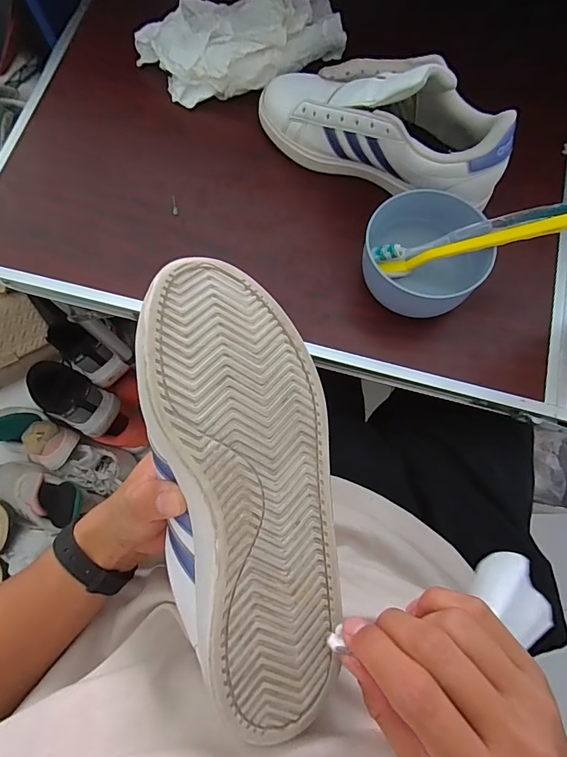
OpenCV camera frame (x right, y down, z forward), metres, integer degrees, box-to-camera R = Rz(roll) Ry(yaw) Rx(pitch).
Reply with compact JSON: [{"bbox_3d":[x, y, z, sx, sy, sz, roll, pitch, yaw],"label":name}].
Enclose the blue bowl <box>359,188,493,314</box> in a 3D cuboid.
[{"bbox_3d":[0.130,-0.115,0.391,0.113,0.051,0.101,35,78,8],"label":"blue bowl"}]

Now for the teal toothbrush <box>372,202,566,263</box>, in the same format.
[{"bbox_3d":[0.168,-0.129,0.367,0.176,0.015,0.015,-9,75,23],"label":"teal toothbrush"}]

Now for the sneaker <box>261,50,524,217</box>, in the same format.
[{"bbox_3d":[0.088,-0.253,0.404,0.253,0.113,0.095,20,77,17],"label":"sneaker"}]

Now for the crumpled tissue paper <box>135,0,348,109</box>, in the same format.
[{"bbox_3d":[-0.050,-0.376,0.462,0.220,0.050,0.117,-16,76,-5],"label":"crumpled tissue paper"}]

